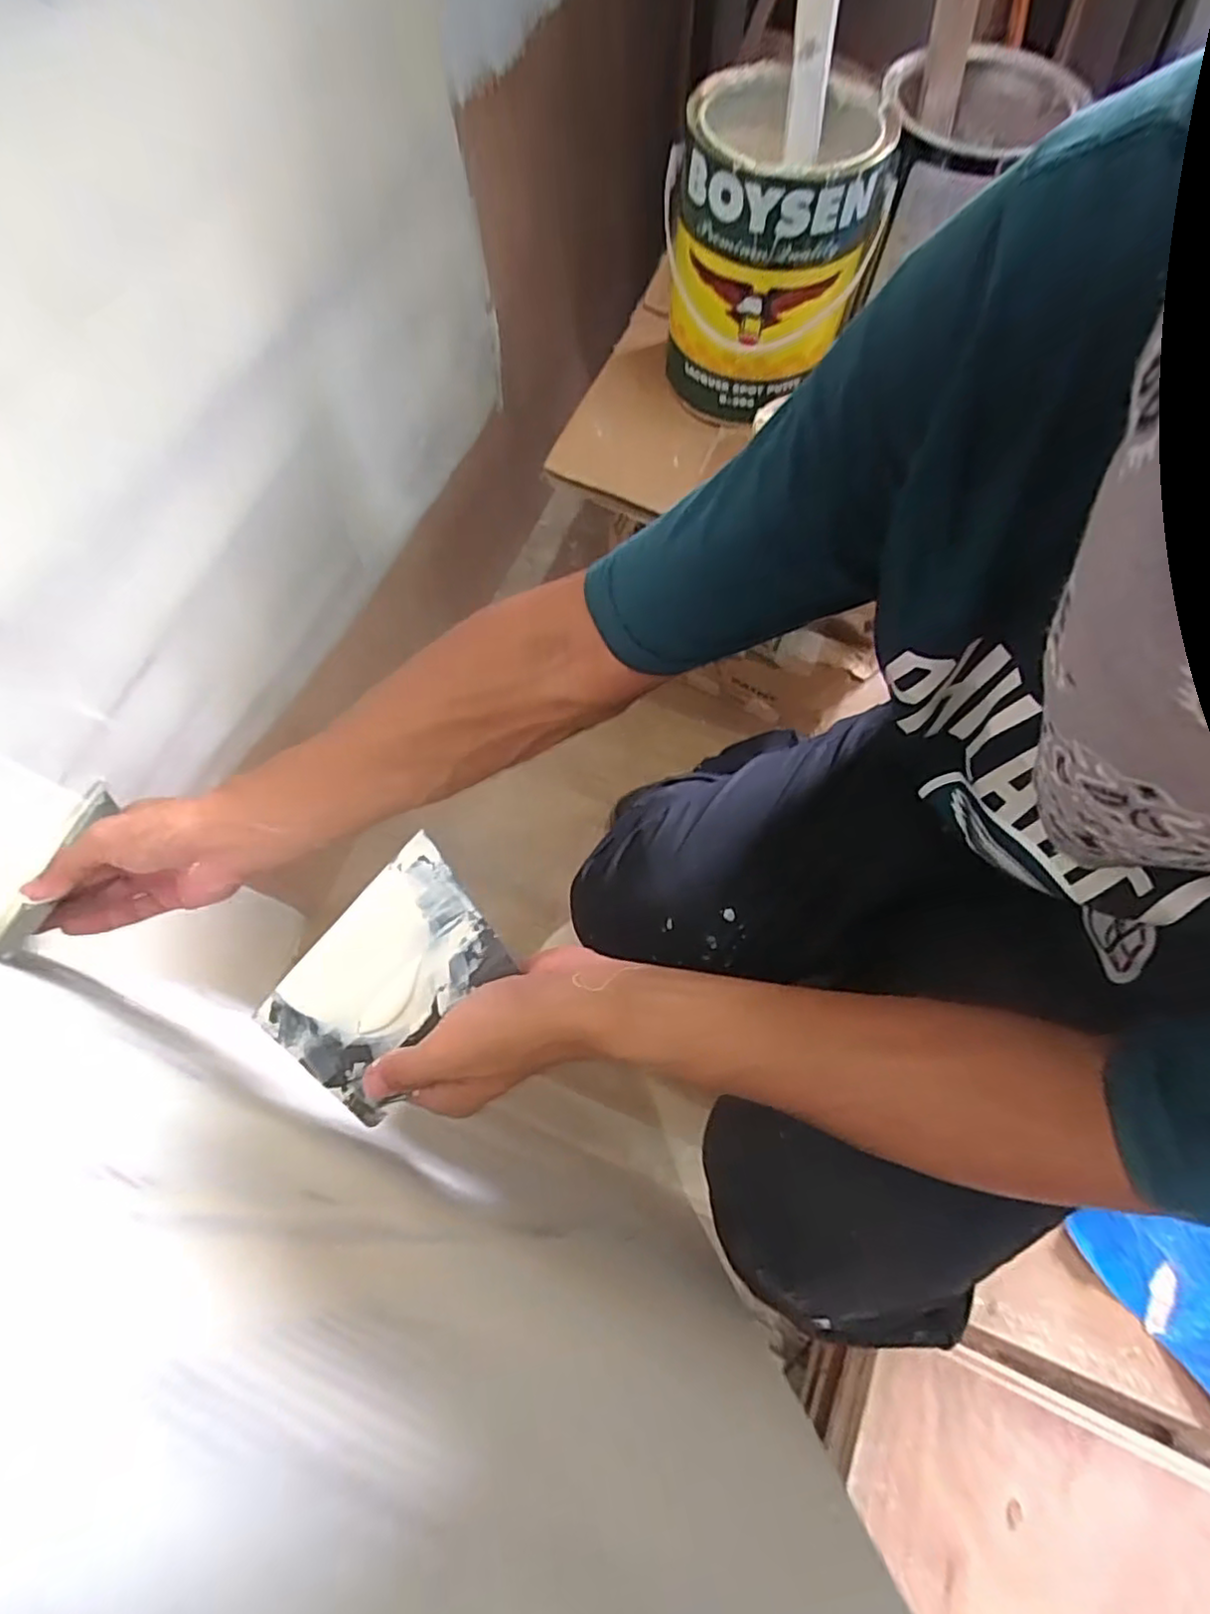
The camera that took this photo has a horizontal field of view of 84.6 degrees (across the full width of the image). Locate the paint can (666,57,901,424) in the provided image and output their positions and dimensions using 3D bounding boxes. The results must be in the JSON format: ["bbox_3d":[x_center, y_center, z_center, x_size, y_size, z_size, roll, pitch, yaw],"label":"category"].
[{"bbox_3d":[0.139,-0.480,0.585,0.167,0.190,0.180,13,65,4],"label":"paint can"}]

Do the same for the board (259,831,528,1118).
[{"bbox_3d":[-0.117,0.093,0.353,0.085,0.006,0.133,44,95,10],"label":"board"}]

